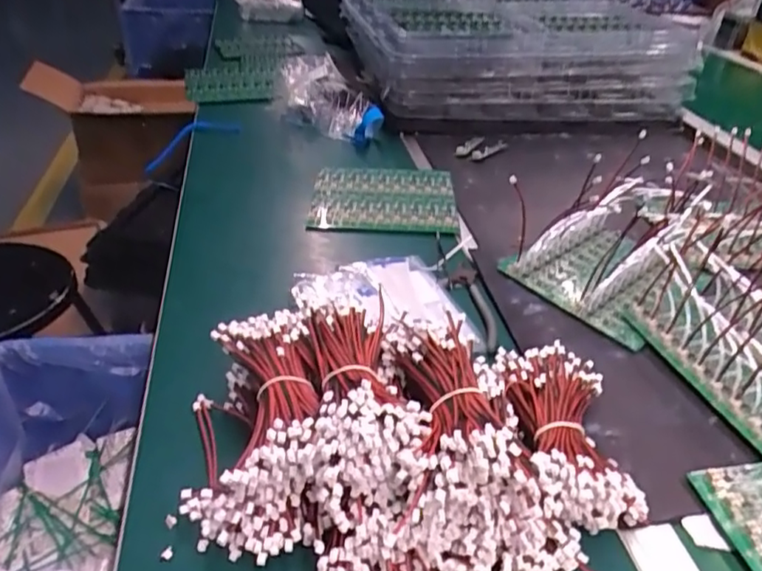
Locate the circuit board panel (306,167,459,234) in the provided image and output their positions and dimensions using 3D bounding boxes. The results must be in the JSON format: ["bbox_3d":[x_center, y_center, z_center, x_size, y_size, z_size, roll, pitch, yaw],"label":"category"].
[{"bbox_3d":[0.005,-0.129,0.832,0.199,0.016,0.189,3,42,0],"label":"circuit board panel"}]

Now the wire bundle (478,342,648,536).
[{"bbox_3d":[0.141,0.115,0.469,0.109,0.042,0.151,1,36,-3],"label":"wire bundle"}]

